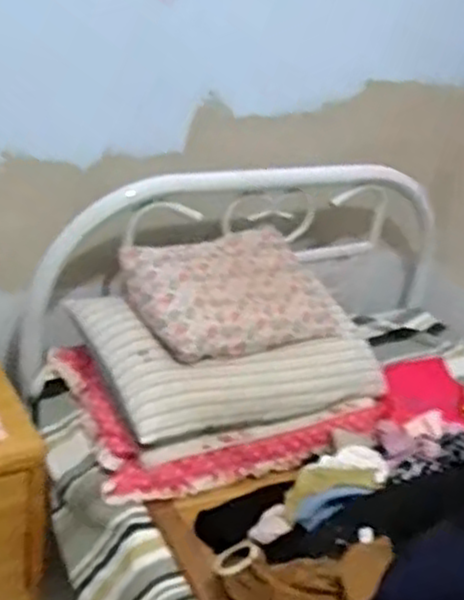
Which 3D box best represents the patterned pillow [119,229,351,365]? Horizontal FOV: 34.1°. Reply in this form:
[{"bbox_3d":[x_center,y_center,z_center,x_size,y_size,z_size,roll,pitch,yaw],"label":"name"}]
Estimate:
[{"bbox_3d":[0.012,-0.018,1.756,0.509,0.108,0.319,-12,63,-41],"label":"patterned pillow"}]

